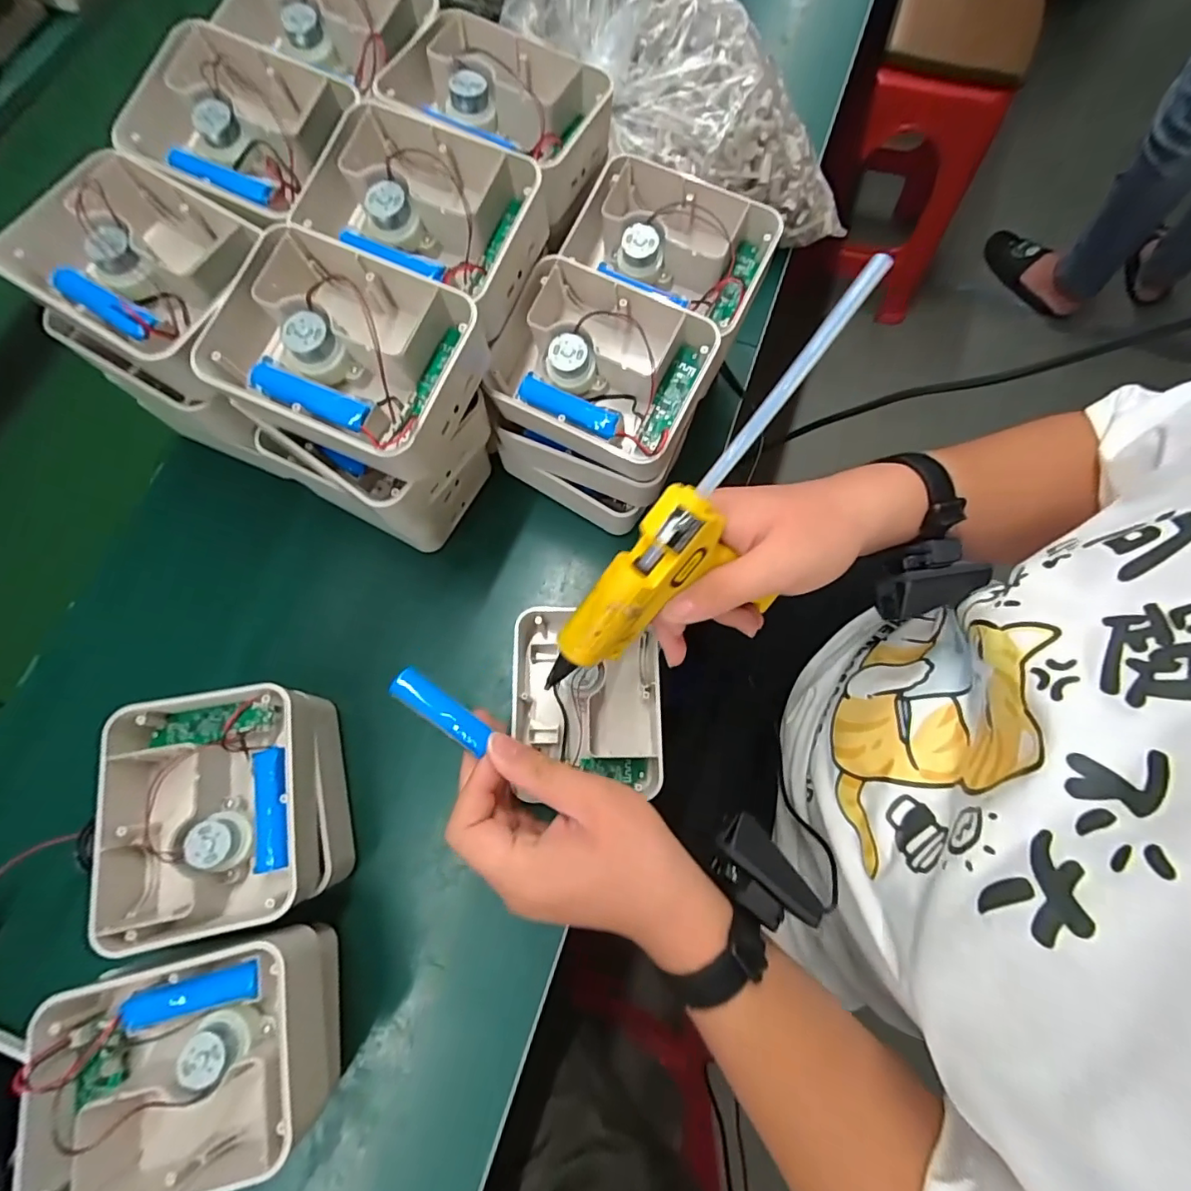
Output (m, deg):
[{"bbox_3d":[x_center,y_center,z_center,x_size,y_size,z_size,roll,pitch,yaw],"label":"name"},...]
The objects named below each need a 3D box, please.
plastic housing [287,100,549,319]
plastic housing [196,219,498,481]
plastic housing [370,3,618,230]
[{"bbox_3d":[-0.103,-0.229,0.317,0.137,0.043,0.093,26,76,8],"label":"plastic housing"},{"bbox_3d":[-0.137,-0.132,0.289,0.143,0.047,0.108,26,76,8],"label":"plastic housing"},{"bbox_3d":[-0.061,-0.314,0.346,0.130,0.049,0.096,26,76,8],"label":"plastic housing"}]

